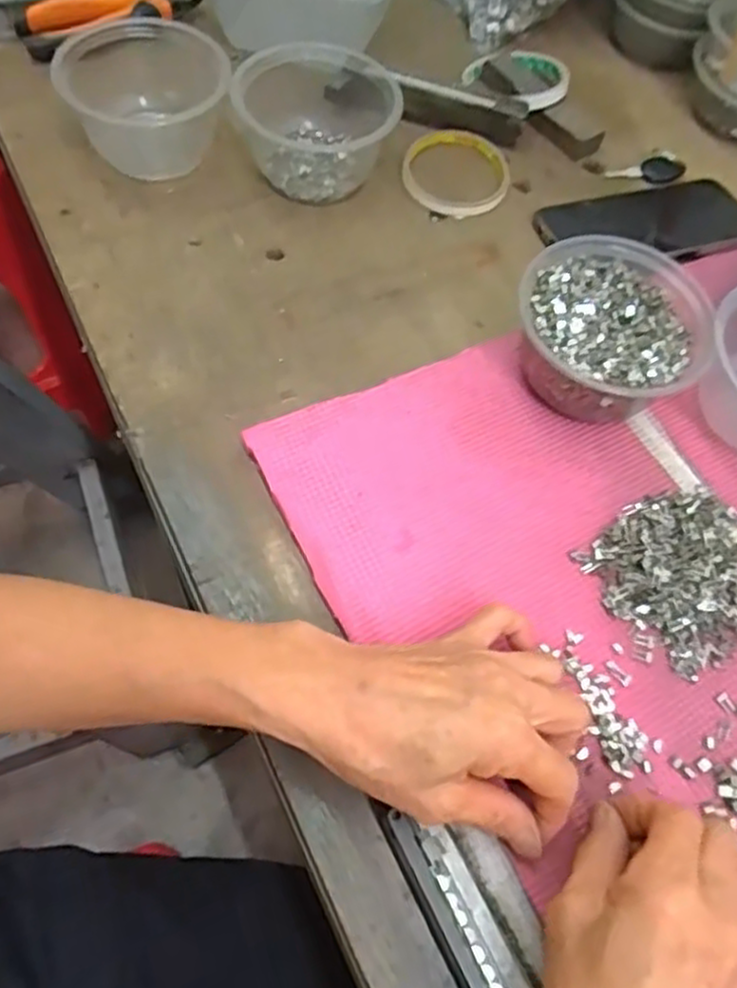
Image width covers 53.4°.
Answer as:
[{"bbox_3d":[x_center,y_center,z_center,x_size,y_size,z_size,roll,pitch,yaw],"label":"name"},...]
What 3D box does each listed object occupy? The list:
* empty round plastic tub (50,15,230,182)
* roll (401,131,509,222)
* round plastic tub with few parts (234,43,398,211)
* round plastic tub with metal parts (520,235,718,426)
[{"bbox_3d":[-0.160,-0.286,0.528,0.113,0.057,0.120,3,62,-5],"label":"empty round plastic tub"},{"bbox_3d":[0.069,-0.251,0.571,0.082,0.009,0.090,3,62,-5],"label":"roll"},{"bbox_3d":[-0.038,-0.283,0.542,0.115,0.060,0.128,1,62,-6],"label":"round plastic tub with few parts"},{"bbox_3d":[0.148,-0.097,0.453,0.109,0.059,0.110,3,62,-5],"label":"round plastic tub with metal parts"}]

